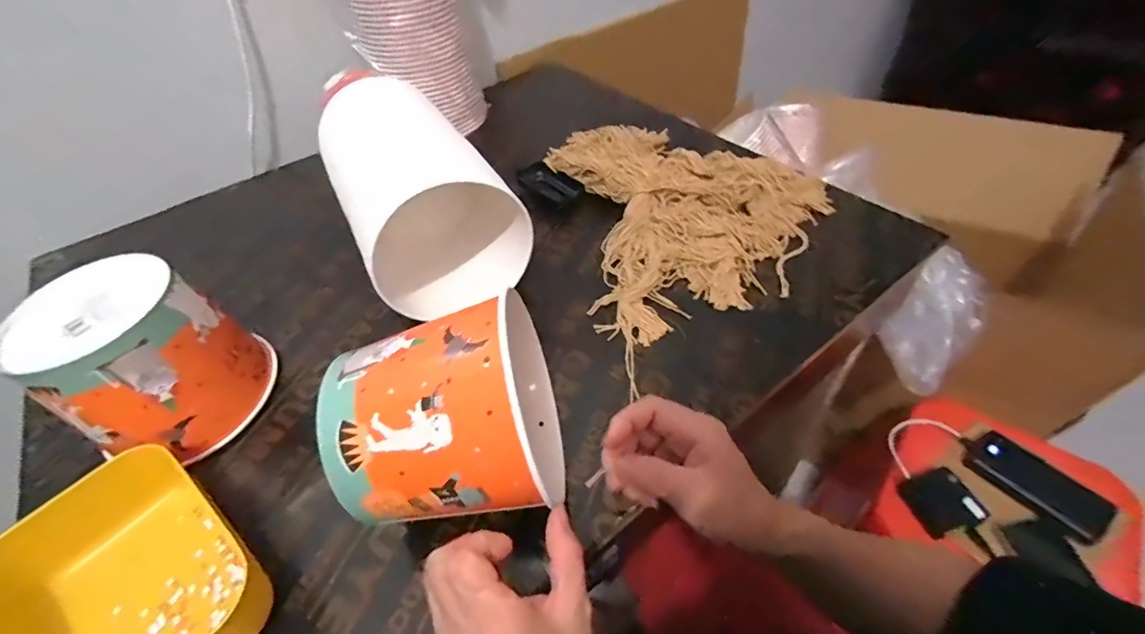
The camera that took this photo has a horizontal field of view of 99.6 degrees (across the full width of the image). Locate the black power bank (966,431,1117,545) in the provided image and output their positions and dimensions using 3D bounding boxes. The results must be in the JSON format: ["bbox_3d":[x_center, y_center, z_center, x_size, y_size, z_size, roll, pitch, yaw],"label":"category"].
[{"bbox_3d":[0.638,0.227,0.665,0.081,0.017,0.152,-31,52,-20],"label":"black power bank"}]

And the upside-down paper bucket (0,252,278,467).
[{"bbox_3d":[-0.377,0.037,0.442,0.142,0.138,0.143,21,55,23],"label":"upside-down paper bucket"}]

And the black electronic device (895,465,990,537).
[{"bbox_3d":[0.503,0.251,0.661,0.076,0.026,0.076,-17,48,-9],"label":"black electronic device"}]

